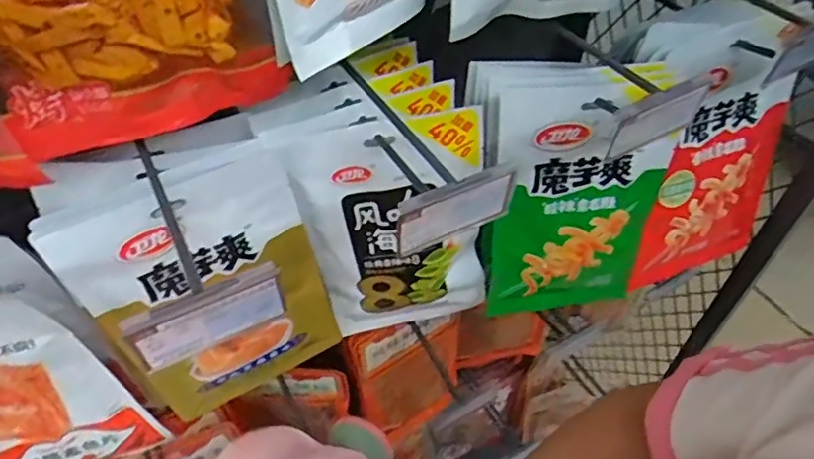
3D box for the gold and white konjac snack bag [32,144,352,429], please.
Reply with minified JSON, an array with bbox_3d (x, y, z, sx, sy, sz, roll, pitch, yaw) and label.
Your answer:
[{"bbox_3d":[-0.156,0.059,0.493,0.171,0.244,0.036,-25,53,-18],"label":"gold and white konjac snack bag"}]

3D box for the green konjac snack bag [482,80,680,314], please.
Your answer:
[{"bbox_3d":[0.156,-0.022,0.538,0.160,0.248,0.046,-8,50,-4],"label":"green konjac snack bag"}]

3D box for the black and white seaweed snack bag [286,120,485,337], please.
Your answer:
[{"bbox_3d":[-0.007,0.015,0.535,0.154,0.258,0.022,-5,50,-2],"label":"black and white seaweed snack bag"}]

